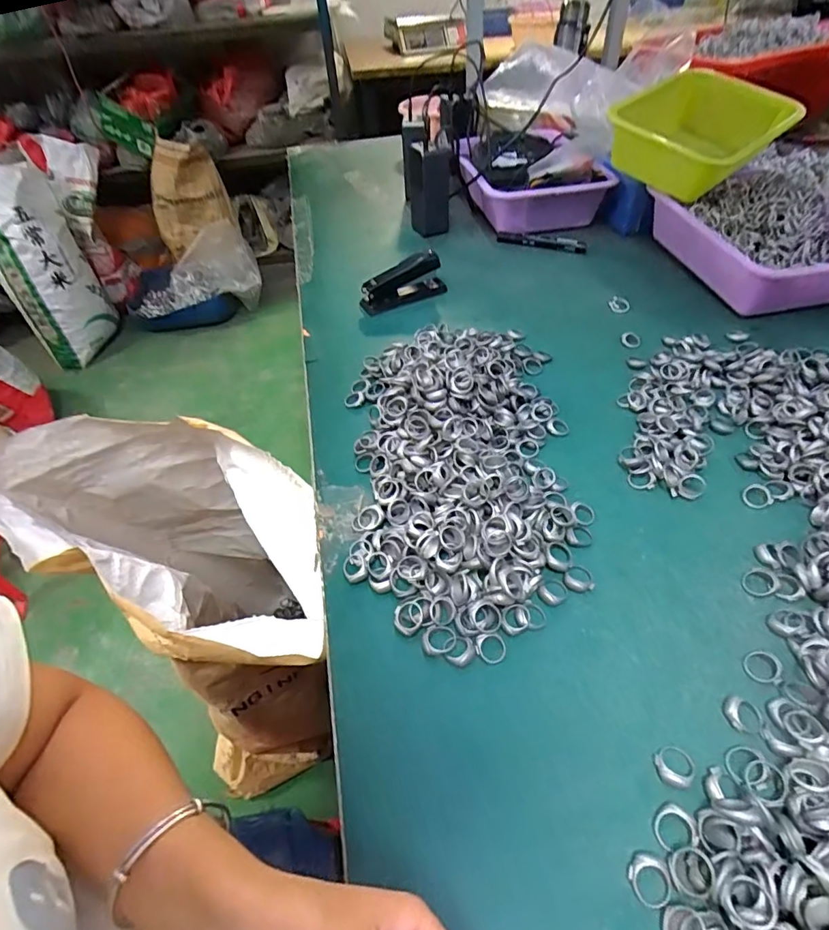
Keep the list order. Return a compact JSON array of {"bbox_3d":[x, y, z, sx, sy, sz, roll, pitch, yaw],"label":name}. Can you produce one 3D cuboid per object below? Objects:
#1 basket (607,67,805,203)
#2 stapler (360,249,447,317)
[{"bbox_3d":[0.427,-0.505,0.761,0.210,0.088,0.245,30,56,28],"label":"basket"},{"bbox_3d":[-0.014,-0.256,0.701,0.126,0.052,0.028,-20,48,-15],"label":"stapler"}]

